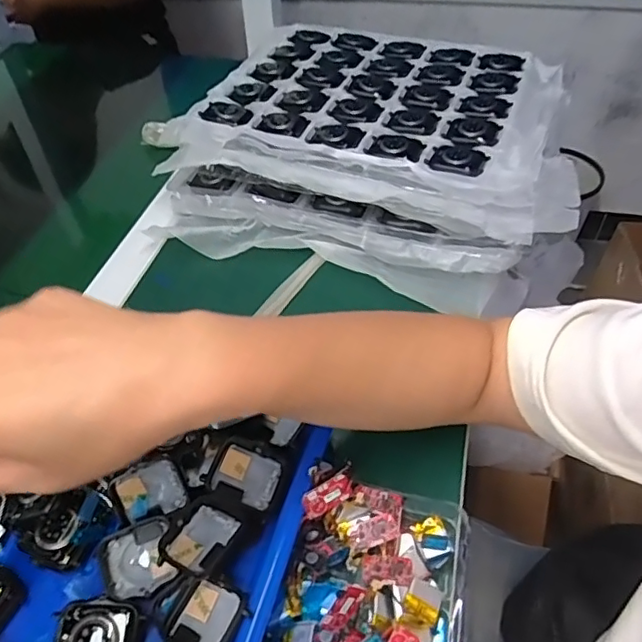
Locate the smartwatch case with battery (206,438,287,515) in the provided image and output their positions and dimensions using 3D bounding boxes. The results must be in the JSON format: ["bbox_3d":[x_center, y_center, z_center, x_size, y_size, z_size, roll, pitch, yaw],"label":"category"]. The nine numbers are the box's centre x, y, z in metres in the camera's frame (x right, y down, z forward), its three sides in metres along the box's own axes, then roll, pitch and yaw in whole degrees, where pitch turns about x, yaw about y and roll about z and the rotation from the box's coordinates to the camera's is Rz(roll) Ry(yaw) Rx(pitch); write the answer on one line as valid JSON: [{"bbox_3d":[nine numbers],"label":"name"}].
[{"bbox_3d":[-0.043,0.089,0.328,0.039,0.011,0.035,13,51,14],"label":"smartwatch case with battery"}]

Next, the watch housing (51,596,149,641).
[{"bbox_3d":[-0.114,0.159,0.282,0.046,0.012,0.036,2,49,5],"label":"watch housing"}]

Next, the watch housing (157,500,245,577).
[{"bbox_3d":[-0.065,0.120,0.311,0.035,0.017,0.040,18,52,18],"label":"watch housing"}]

